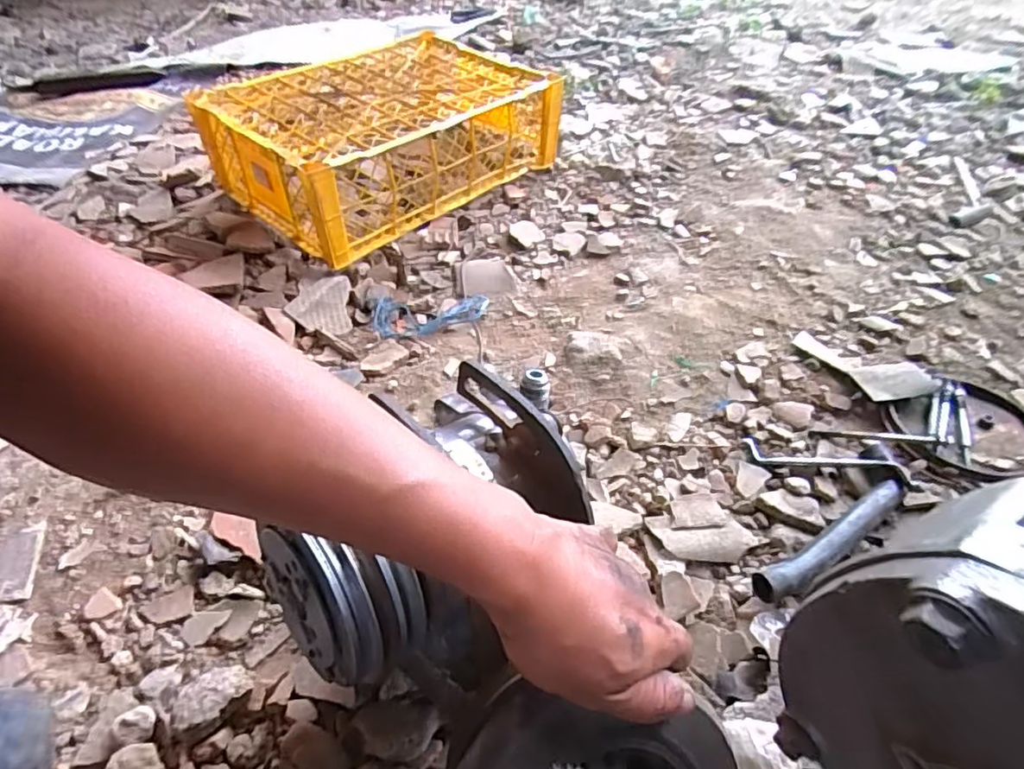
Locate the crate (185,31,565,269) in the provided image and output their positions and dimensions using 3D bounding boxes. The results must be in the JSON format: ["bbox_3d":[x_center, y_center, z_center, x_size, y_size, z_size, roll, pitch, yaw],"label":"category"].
[{"bbox_3d":[-0.184,-0.372,0.882,0.447,0.148,0.310,-33,55,-31],"label":"crate"}]

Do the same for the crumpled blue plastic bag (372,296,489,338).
[{"bbox_3d":[-0.100,-0.084,0.711,0.139,0.014,0.057,-2,48,-3],"label":"crumpled blue plastic bag"}]

